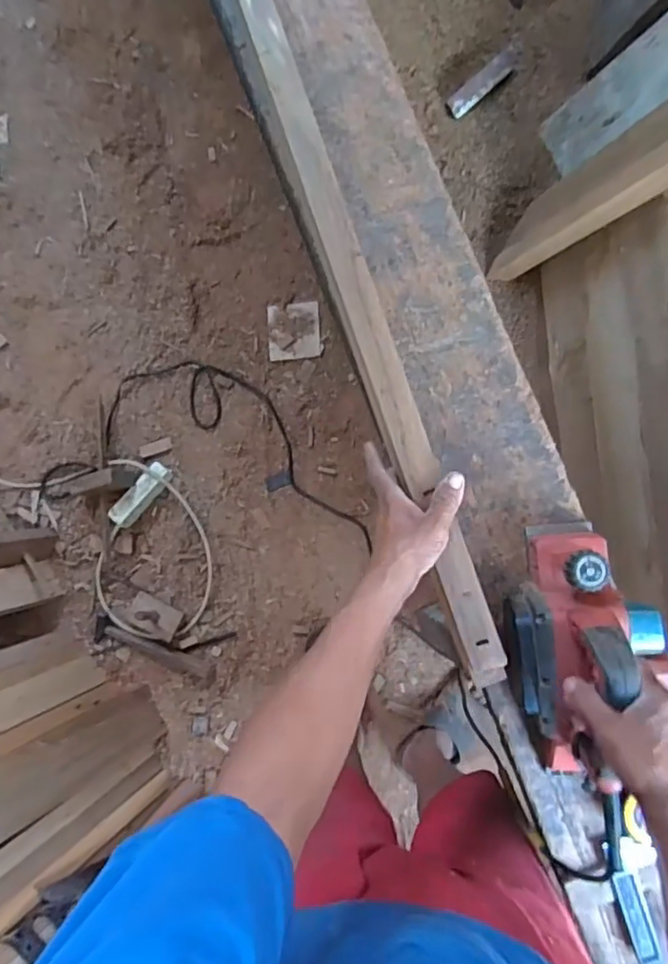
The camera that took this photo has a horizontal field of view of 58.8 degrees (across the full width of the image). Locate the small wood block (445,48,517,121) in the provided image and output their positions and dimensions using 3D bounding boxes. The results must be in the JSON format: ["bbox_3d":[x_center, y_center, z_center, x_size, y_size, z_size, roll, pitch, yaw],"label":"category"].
[{"bbox_3d":[0.276,-0.750,1.118,0.137,0.017,0.042,-31,82,32],"label":"small wood block"}]

